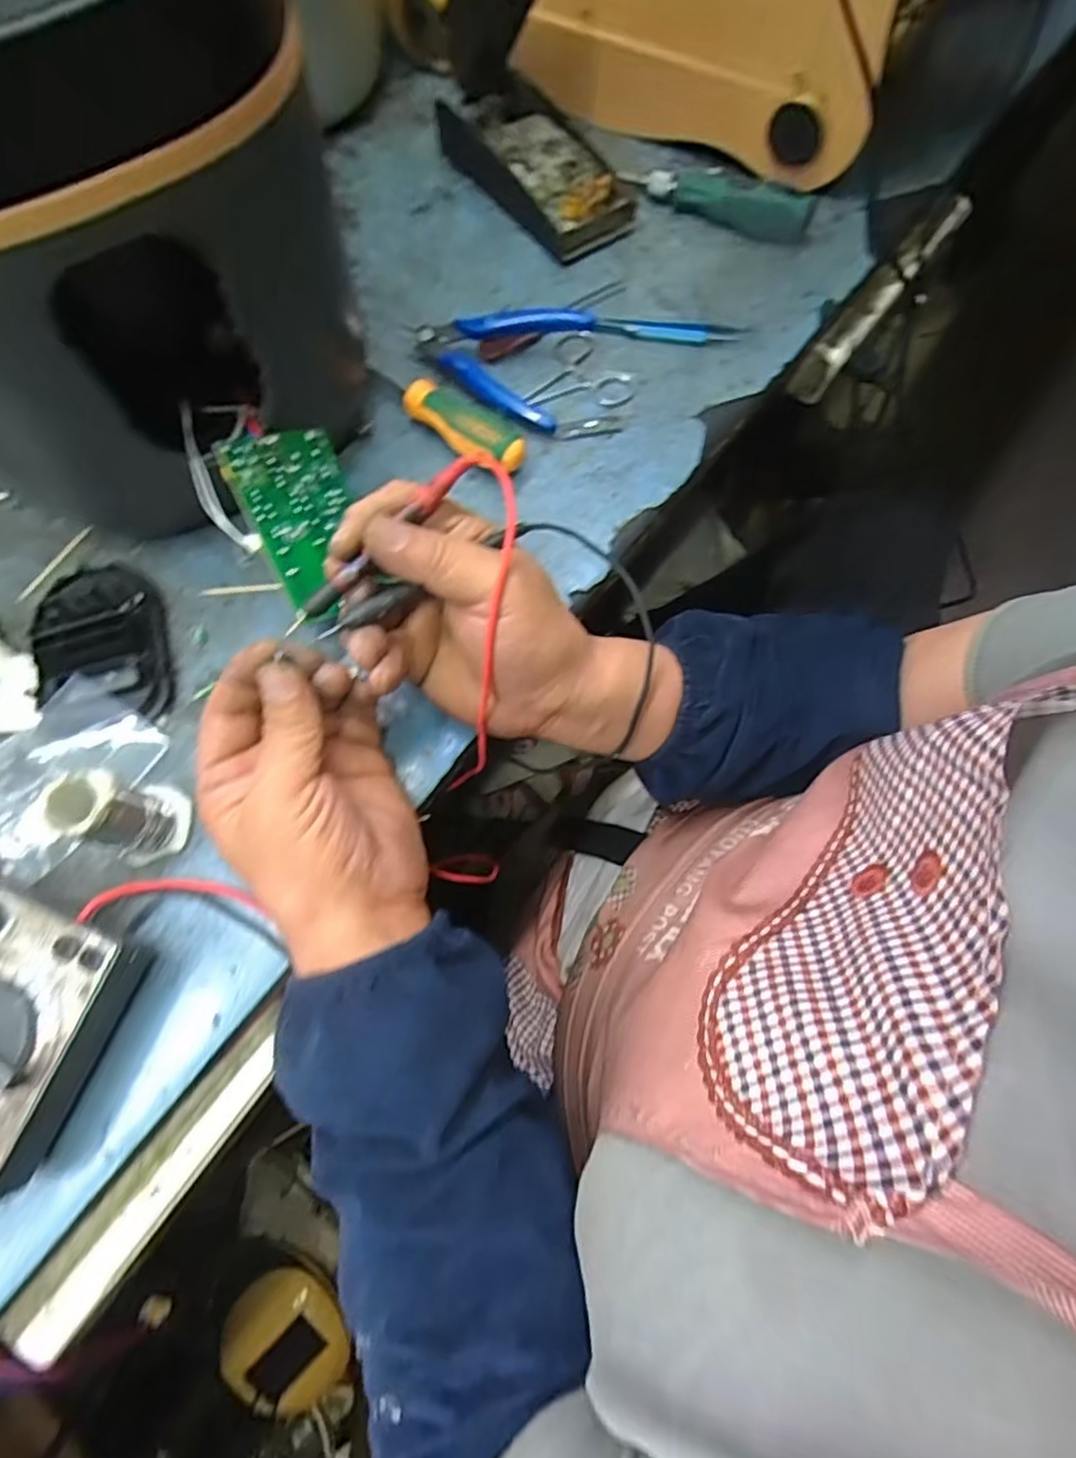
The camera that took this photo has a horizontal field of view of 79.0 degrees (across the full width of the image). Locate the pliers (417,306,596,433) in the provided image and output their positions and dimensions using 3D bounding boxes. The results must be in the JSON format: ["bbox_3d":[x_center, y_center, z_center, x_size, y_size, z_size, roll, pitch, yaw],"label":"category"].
[{"bbox_3d":[-0.026,-0.247,0.425,0.106,0.030,0.086,20,72,6],"label":"pliers"}]

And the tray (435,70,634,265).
[{"bbox_3d":[-0.001,-0.419,0.481,0.085,0.029,0.155,-32,74,-11],"label":"tray"}]

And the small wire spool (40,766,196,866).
[{"bbox_3d":[-0.198,0.041,0.311,0.033,0.060,0.039,15,71,4],"label":"small wire spool"}]

